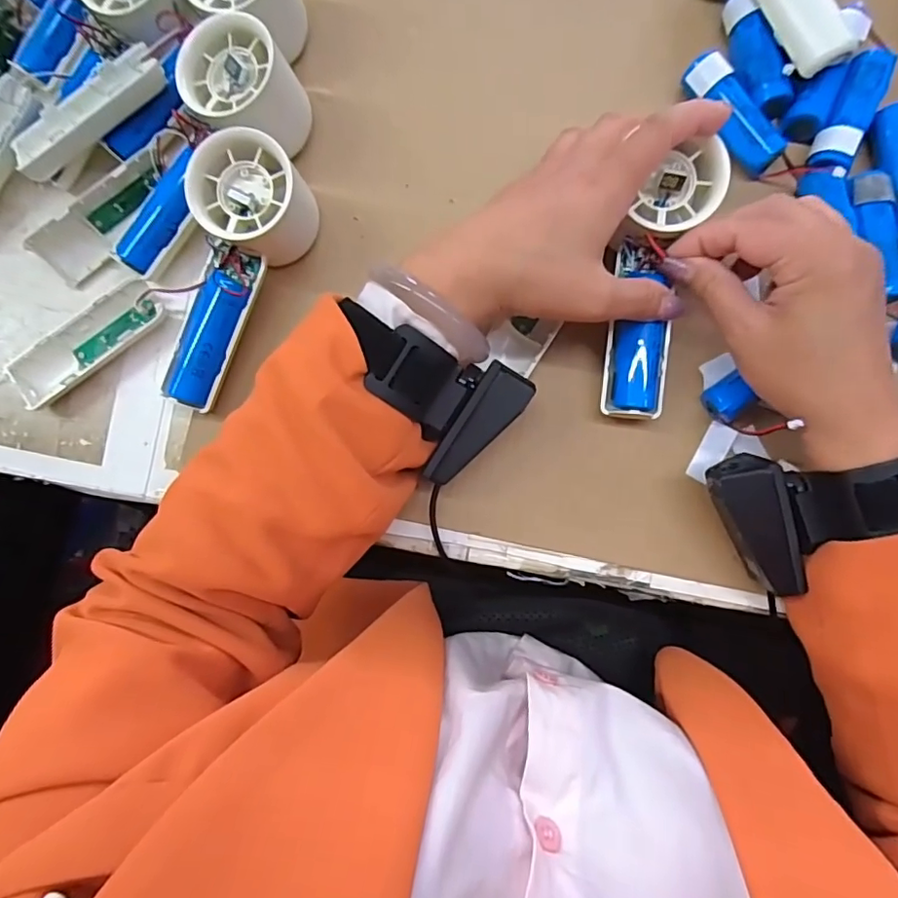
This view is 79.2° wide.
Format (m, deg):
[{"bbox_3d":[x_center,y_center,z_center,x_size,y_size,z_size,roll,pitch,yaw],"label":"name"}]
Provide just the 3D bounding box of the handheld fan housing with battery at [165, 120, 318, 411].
[{"bbox_3d":[-0.118,-0.092,0.304,0.057,0.056,0.141,12,85,4],"label":"handheld fan housing with battery"}]

